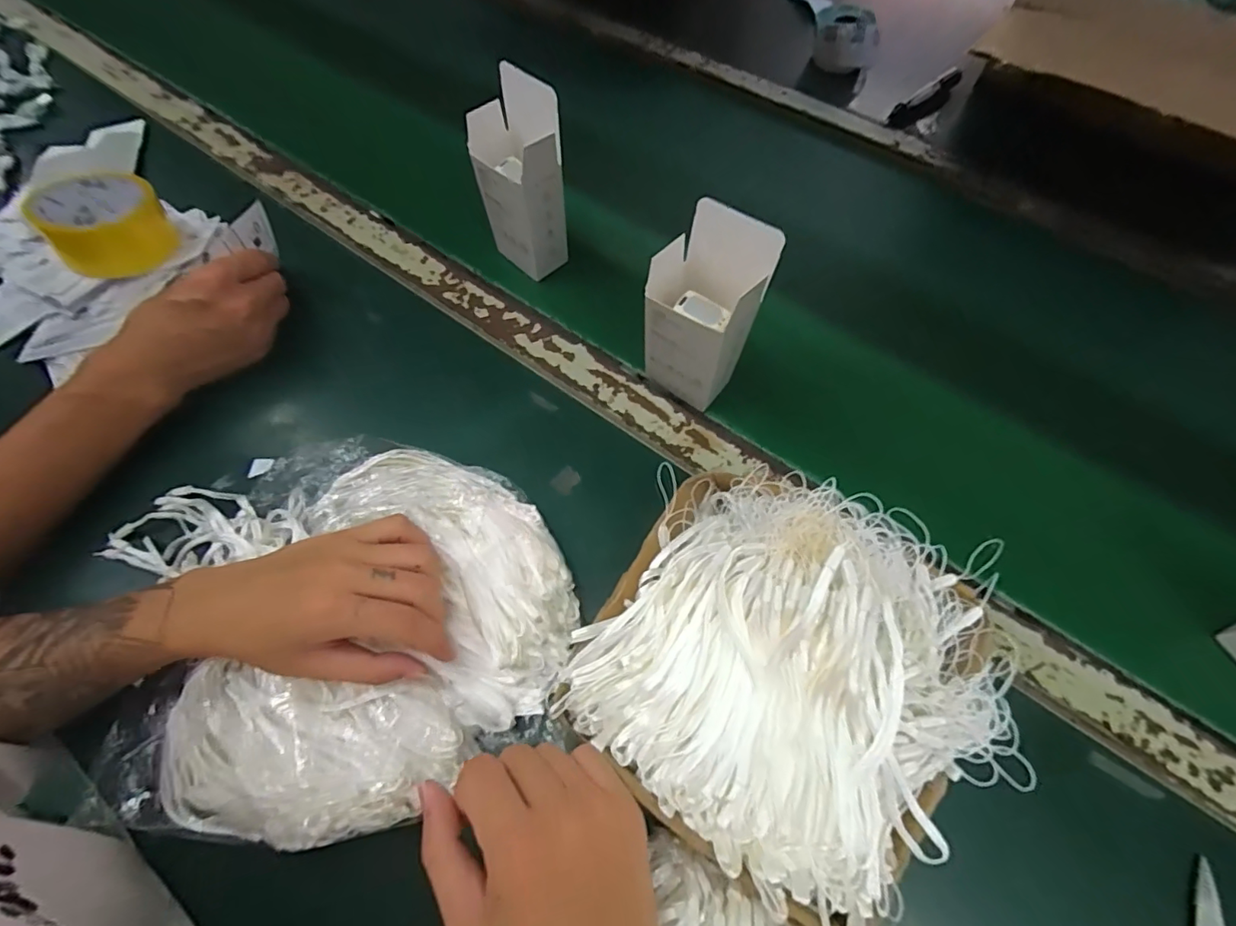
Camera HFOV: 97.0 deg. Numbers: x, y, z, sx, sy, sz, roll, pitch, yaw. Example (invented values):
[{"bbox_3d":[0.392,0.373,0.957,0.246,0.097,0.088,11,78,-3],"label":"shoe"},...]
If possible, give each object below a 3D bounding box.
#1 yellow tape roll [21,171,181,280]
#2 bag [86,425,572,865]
[{"bbox_3d":[-0.451,-0.212,0.487,0.088,0.057,0.087,-25,65,-11],"label":"yellow tape roll"},{"bbox_3d":[-0.186,0.097,0.357,0.293,0.042,0.248,-15,63,-6],"label":"bag"}]

